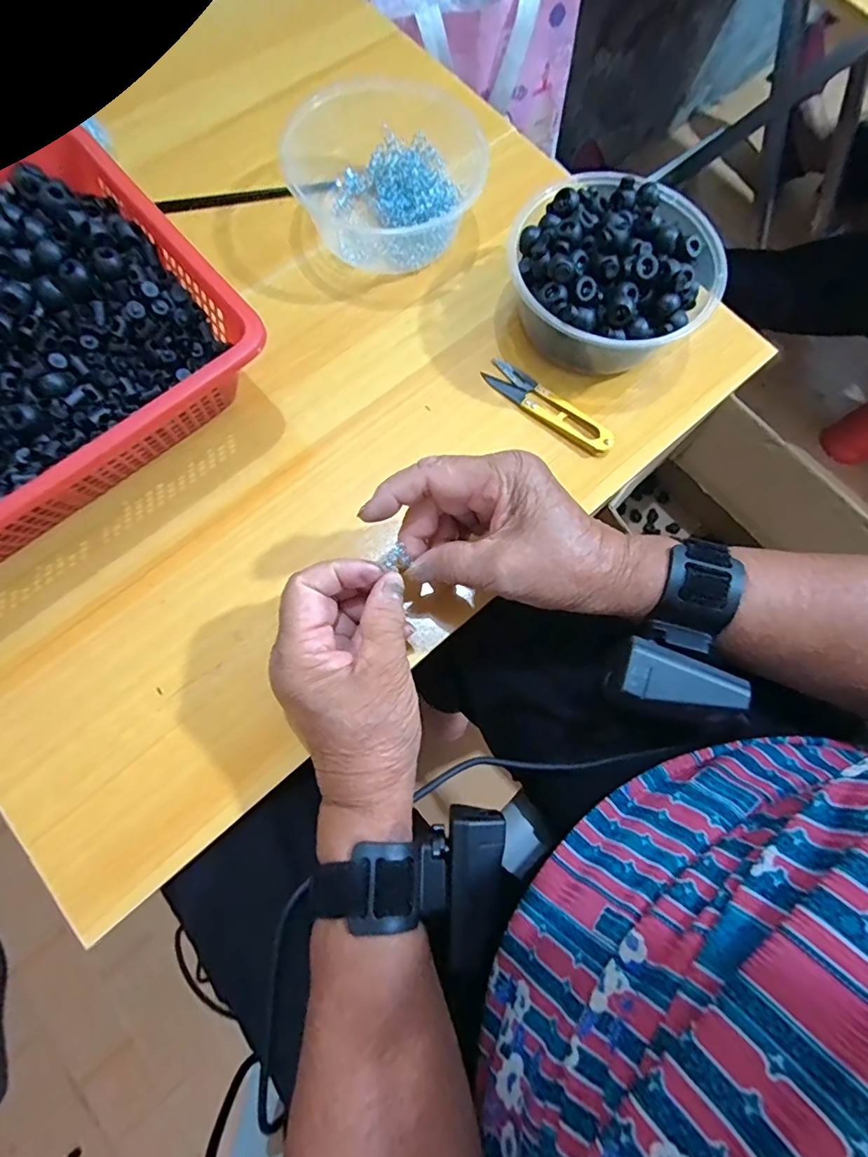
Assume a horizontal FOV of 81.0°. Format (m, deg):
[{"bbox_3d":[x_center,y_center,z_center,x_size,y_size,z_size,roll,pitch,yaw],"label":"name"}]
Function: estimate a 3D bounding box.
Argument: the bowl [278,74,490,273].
[{"bbox_3d":[-0.032,-0.308,0.386,0.128,0.058,0.123,0,75,-1],"label":"bowl"}]

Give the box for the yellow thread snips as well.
[{"bbox_3d":[0.082,-0.124,0.366,0.105,0.009,0.025,38,78,8],"label":"yellow thread snips"}]

